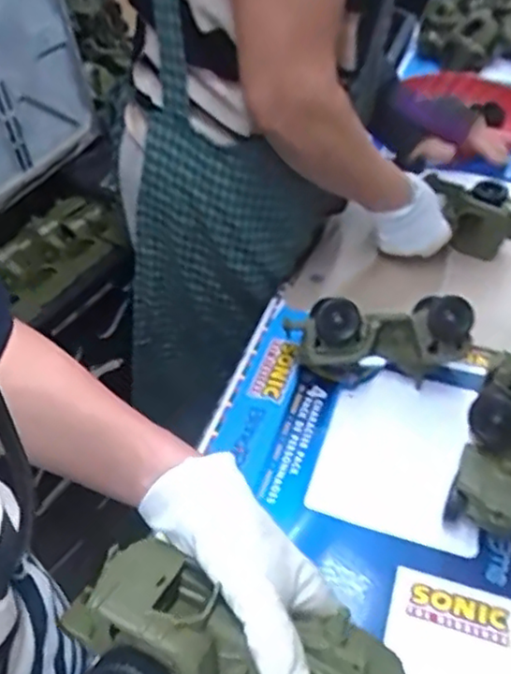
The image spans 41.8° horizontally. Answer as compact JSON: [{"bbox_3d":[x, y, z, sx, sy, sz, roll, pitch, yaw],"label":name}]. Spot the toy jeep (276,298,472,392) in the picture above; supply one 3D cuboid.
[{"bbox_3d":[0.123,0.006,0.691,0.180,0.094,0.068,-3,44,-3],"label":"toy jeep"}]

